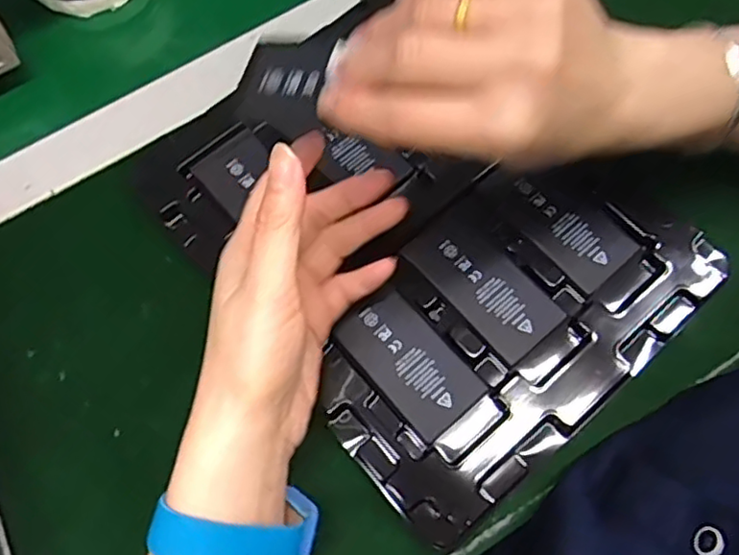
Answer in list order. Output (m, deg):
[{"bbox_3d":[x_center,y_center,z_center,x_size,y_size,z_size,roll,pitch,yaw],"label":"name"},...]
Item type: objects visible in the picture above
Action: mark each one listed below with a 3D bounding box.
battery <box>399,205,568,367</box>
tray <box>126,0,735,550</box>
[{"bbox_3d":[0.062,0.002,0.352,0.043,0.004,0.086,-39,75,-14],"label":"battery"},{"bbox_3d":[0.020,-0.026,0.365,0.204,0.022,0.274,-42,75,-14],"label":"tray"}]

